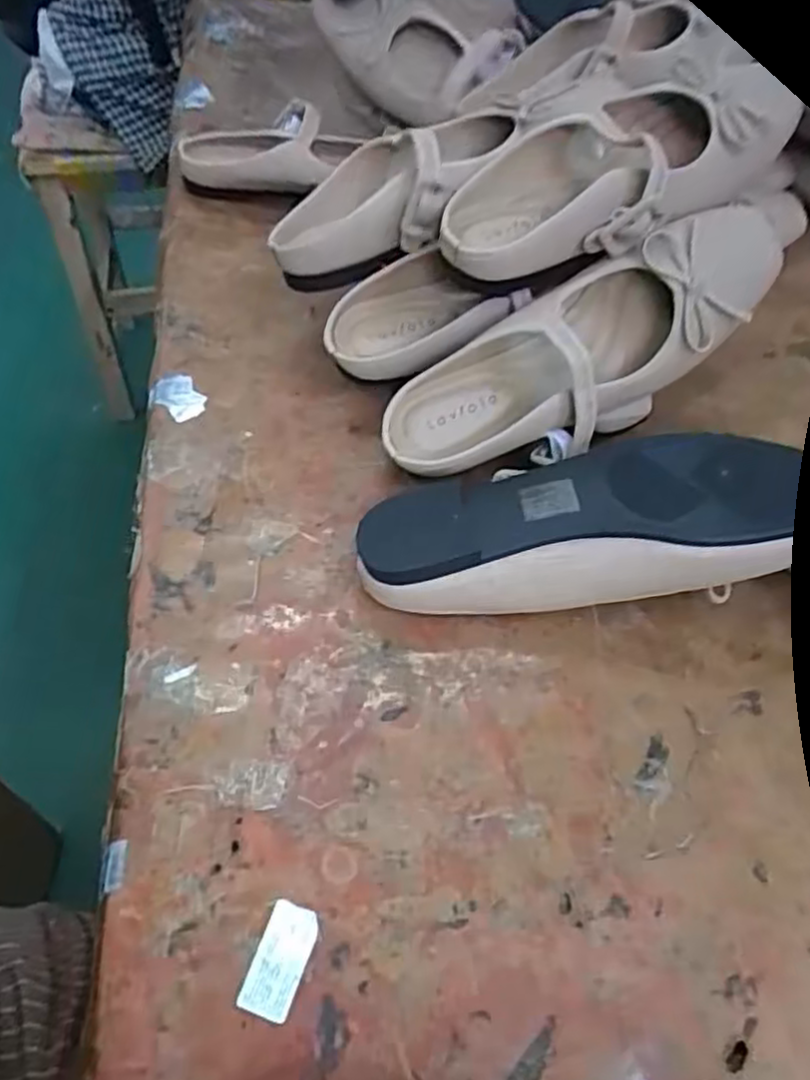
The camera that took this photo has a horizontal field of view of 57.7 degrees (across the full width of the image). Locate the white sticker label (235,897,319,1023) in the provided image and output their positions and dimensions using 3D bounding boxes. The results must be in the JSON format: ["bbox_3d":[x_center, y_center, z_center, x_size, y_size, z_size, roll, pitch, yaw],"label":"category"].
[{"bbox_3d":[-0.051,0.168,0.295,0.021,0.004,0.040,16,55,9],"label":"white sticker label"}]

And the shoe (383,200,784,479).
[{"bbox_3d":[0.108,-0.105,0.421,0.245,0.073,0.075,-29,57,6],"label":"shoe"}]

